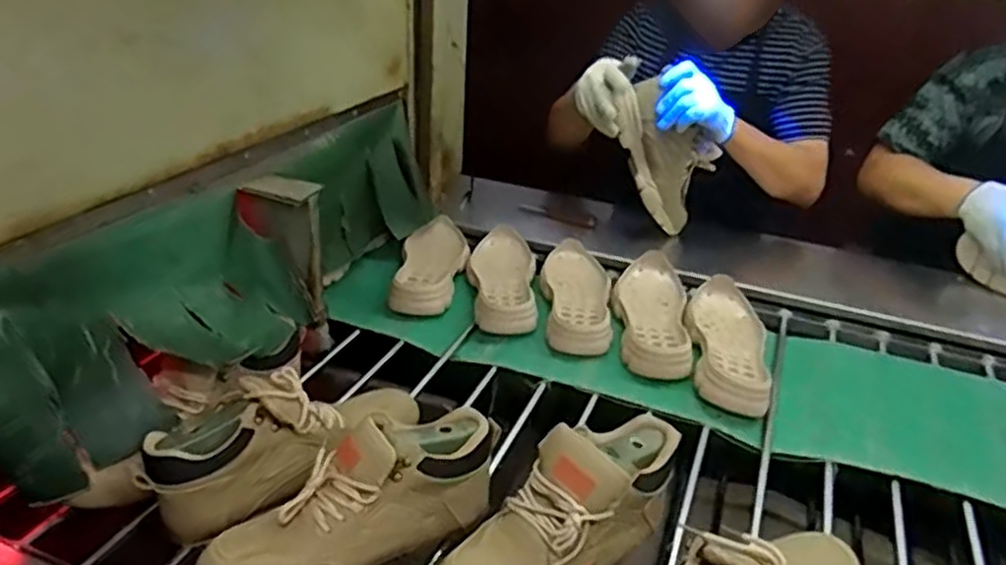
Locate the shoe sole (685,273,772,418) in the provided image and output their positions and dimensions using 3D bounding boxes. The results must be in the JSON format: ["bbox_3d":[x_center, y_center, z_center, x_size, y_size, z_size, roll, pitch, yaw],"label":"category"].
[{"bbox_3d":[0.309,0.082,1.004,0.113,0.055,0.269,10,31,13],"label":"shoe sole"}]

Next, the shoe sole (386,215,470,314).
[{"bbox_3d":[-0.112,-0.032,1.156,0.105,0.049,0.262,3,30,1],"label":"shoe sole"}]

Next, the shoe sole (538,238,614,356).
[{"bbox_3d":[0.110,0.020,1.102,0.107,0.050,0.275,3,30,1],"label":"shoe sole"}]

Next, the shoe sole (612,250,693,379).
[{"bbox_3d":[0.219,0.045,1.071,0.110,0.061,0.277,7,26,8],"label":"shoe sole"}]

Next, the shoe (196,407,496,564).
[{"bbox_3d":[-0.136,0.198,0.657,0.277,0.119,0.086,-24,35,-20],"label":"shoe"}]

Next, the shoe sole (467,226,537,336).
[{"bbox_3d":[-0.004,-0.003,1.135,0.107,0.065,0.261,3,26,-1],"label":"shoe sole"}]

